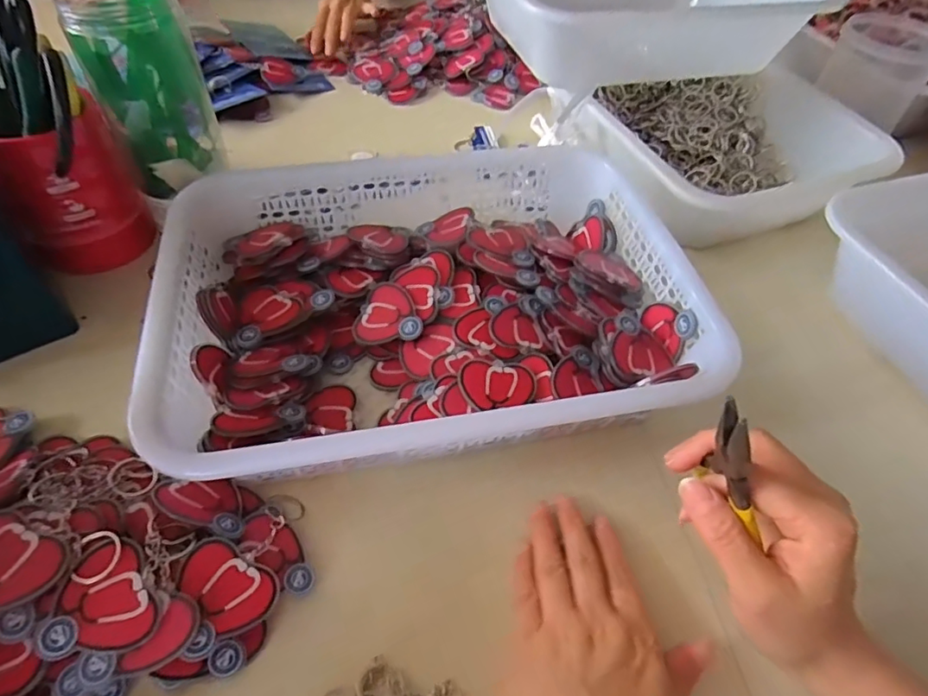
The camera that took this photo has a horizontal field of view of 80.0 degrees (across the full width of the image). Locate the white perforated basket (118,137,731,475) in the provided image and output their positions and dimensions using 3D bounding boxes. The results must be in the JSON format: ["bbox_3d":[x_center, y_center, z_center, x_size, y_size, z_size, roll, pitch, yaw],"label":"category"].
[{"bbox_3d":[-0.027,-0.043,0.415,0.351,0.079,0.290,-7,52,-9],"label":"white perforated basket"}]

